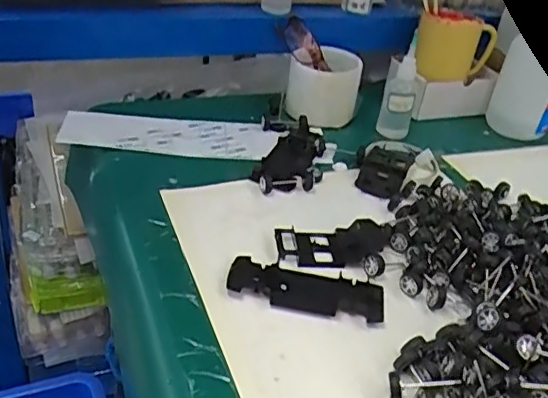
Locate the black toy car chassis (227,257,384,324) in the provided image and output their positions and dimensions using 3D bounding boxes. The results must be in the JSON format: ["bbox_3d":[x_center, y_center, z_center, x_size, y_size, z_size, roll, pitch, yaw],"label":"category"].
[{"bbox_3d":[0.026,0.071,0.473,0.123,0.009,0.045,11,35,4],"label":"black toy car chassis"}]

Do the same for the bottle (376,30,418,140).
[{"bbox_3d":[0.152,-0.131,0.700,0.038,0.113,0.035,15,35,11],"label":"bottle"}]

